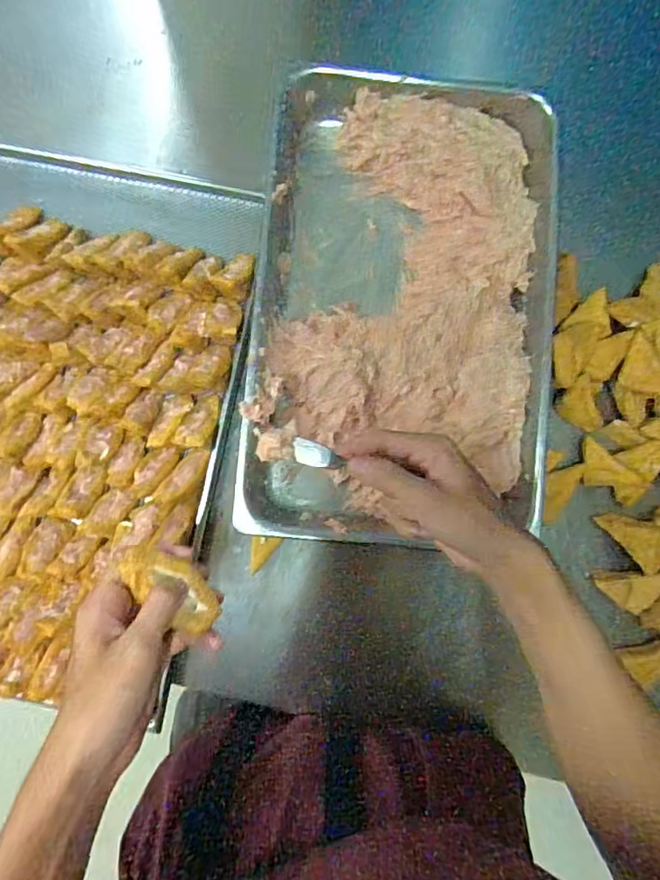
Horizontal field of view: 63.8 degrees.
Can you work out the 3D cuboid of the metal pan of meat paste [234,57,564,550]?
[{"bbox_3d":[0.085,-0.149,0.601,0.319,0.084,0.514,5,85,1],"label":"metal pan of meat paste"}]

